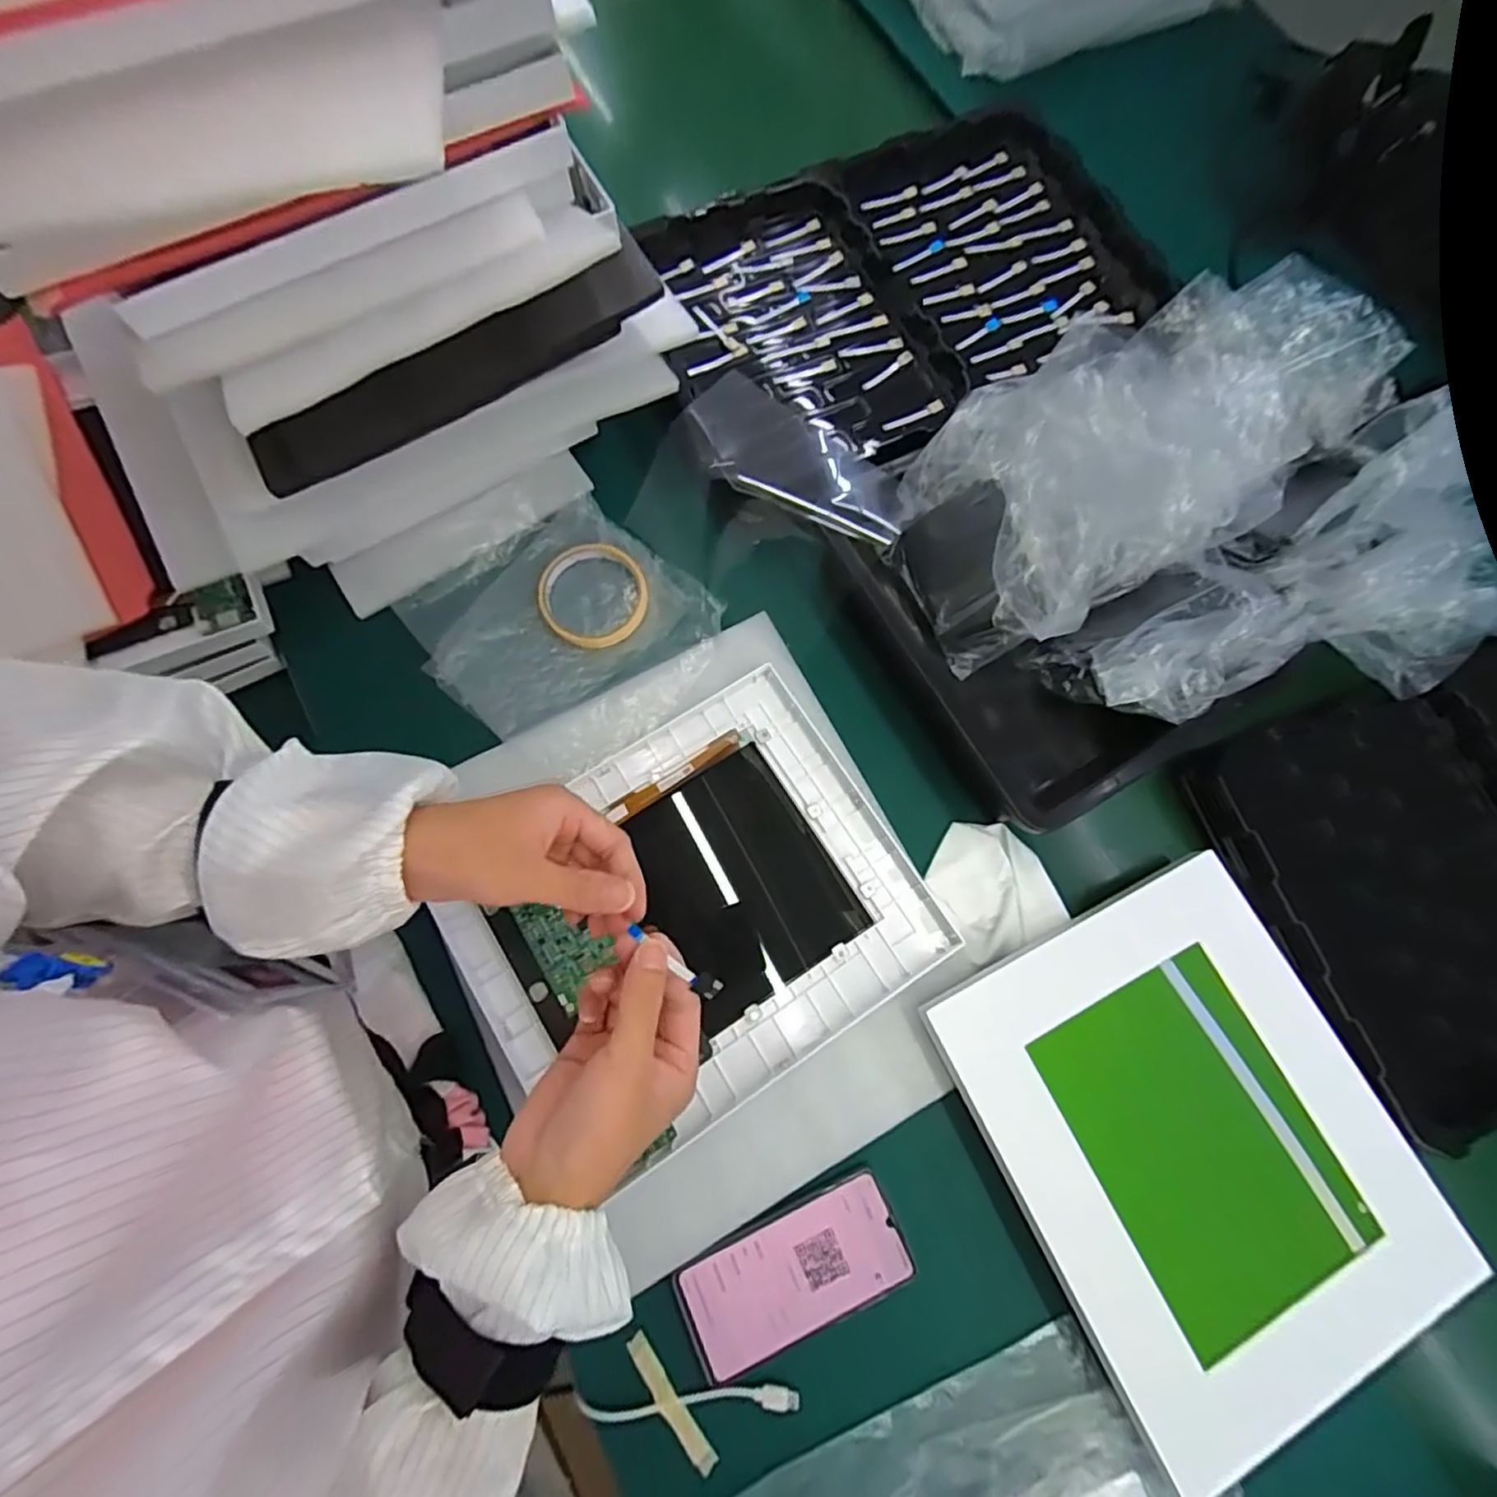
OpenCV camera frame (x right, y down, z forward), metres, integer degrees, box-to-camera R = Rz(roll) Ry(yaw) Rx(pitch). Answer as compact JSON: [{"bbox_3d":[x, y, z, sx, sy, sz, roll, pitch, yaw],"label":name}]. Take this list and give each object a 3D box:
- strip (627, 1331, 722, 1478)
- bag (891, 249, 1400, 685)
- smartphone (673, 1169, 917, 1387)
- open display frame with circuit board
[{"bbox_3d":[-0.049,0.416,0.416,0.012,0.004,0.086,-35,80,-11],"label":"strip"},{"bbox_3d":[0.296,-0.225,0.512,0.361,0.110,0.173,-33,79,-10],"label":"bag"},{"bbox_3d":[0.030,0.345,0.432,0.148,0.006,0.070,-23,78,-8],"label":"smartphone"},{"bbox_3d":[-0.040,0.119,0.478,0.304,0.017,0.256,-32,79,-9],"label":"open display frame with circuit board"}]

